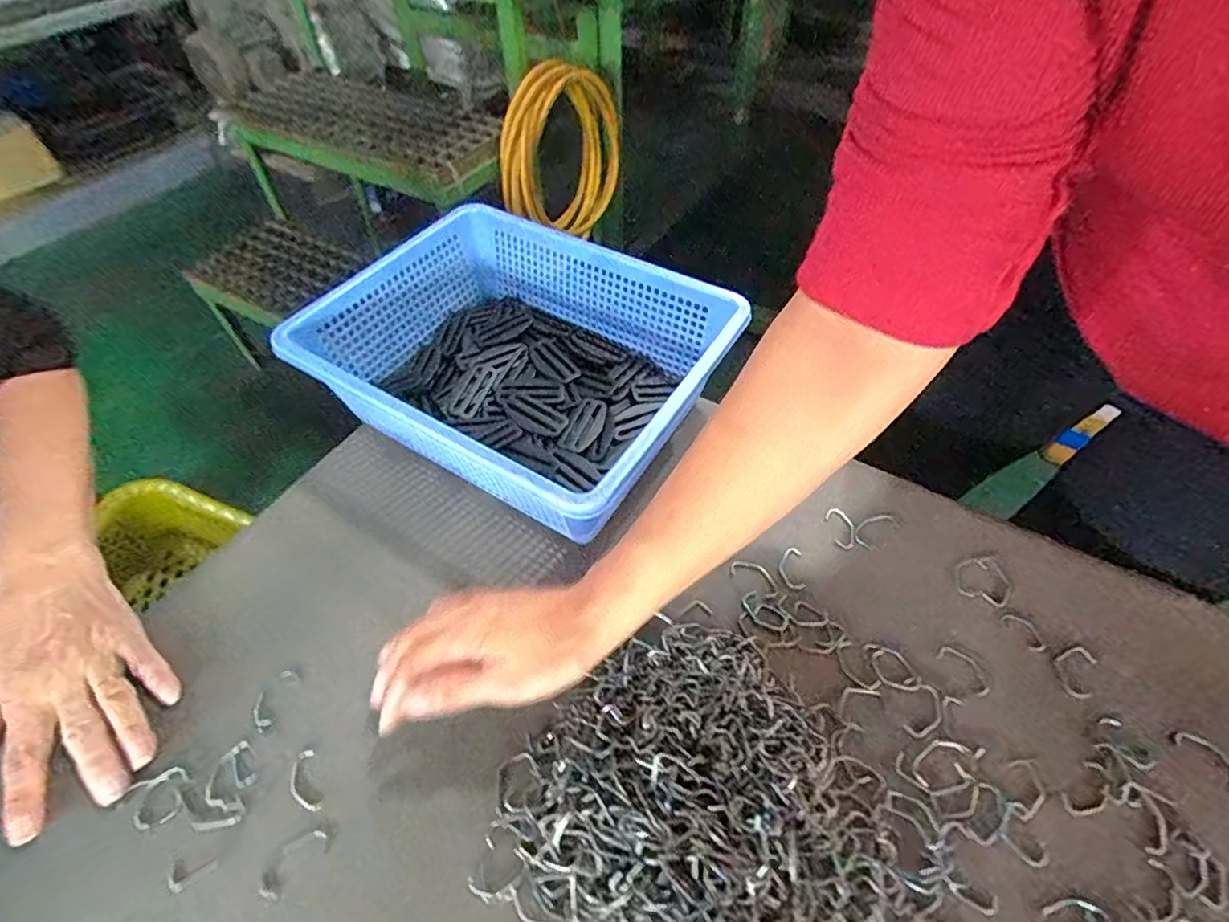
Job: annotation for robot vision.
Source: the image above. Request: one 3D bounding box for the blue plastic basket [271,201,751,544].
[{"bbox_3d":[-0.075,-0.077,0.472,0.294,0.104,0.235,27,57,20],"label":"blue plastic basket"}]

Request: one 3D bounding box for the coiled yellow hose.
[{"bbox_3d":[-0.102,-0.647,1.216,0.103,0.332,0.378,19,54,14],"label":"coiled yellow hose"}]

